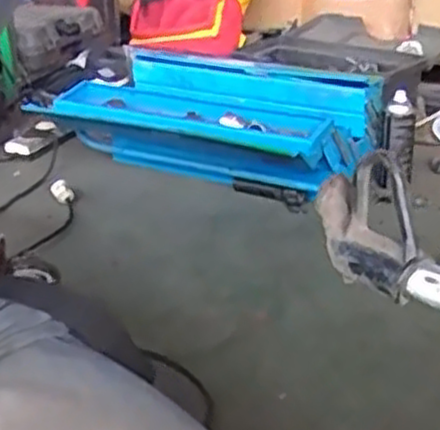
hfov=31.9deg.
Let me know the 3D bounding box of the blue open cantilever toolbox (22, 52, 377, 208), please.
[{"bbox_3d":[-0.003,-0.174,1.540,0.586,0.185,0.380,12,27,27],"label":"blue open cantilever toolbox"}]

